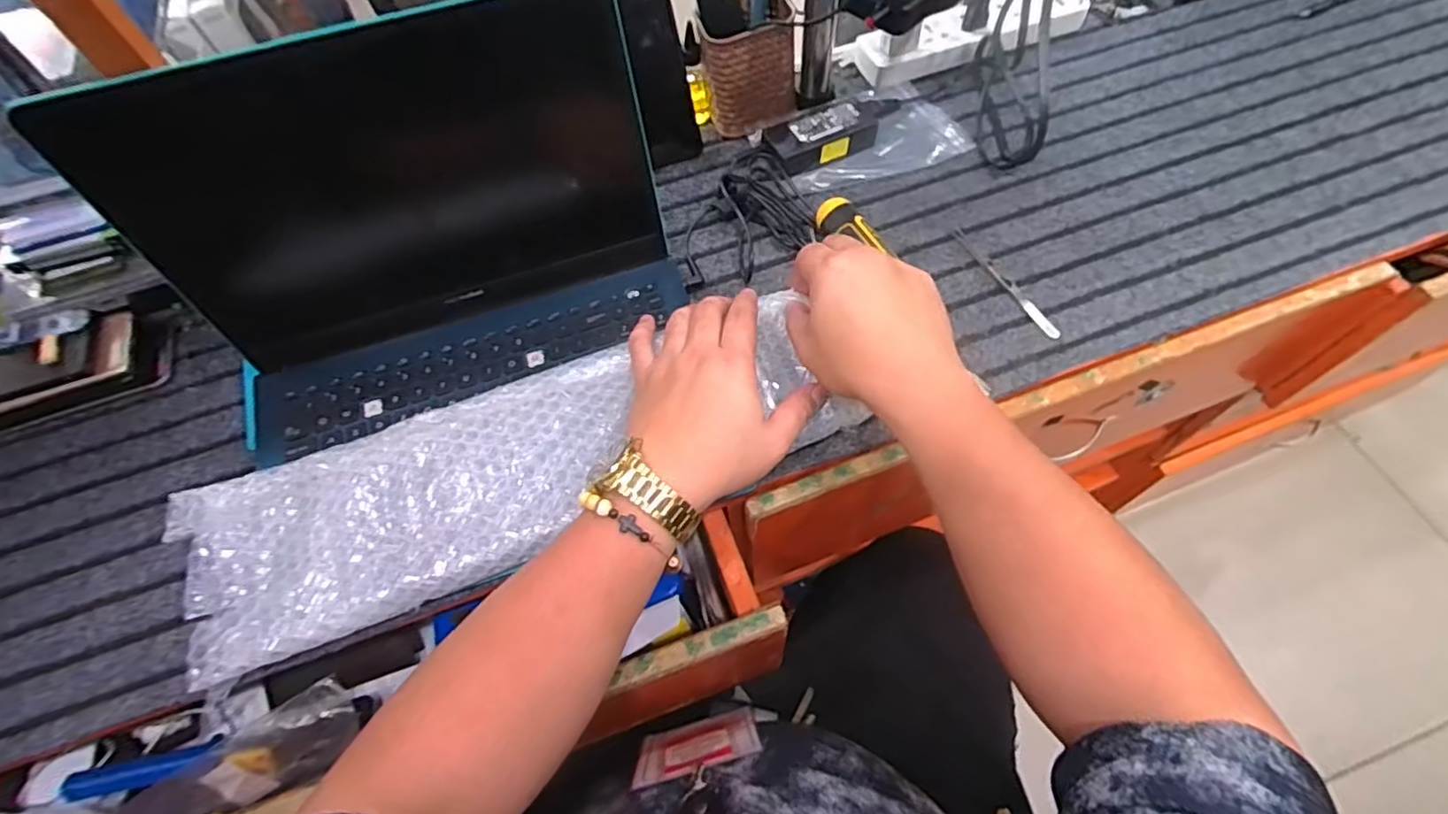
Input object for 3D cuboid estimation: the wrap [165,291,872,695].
[{"bbox_3d":[-0.158,0.042,0.479,0.454,0.043,0.138,-24,62,-7],"label":"wrap"}]

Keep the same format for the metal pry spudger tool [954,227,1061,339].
[{"bbox_3d":[0.247,-0.112,0.573,0.012,0.004,0.137,-27,63,-11],"label":"metal pry spudger tool"}]

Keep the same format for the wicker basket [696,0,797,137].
[{"bbox_3d":[0.025,-0.338,0.648,0.096,0.102,0.067,-9,61,-1],"label":"wicker basket"}]

